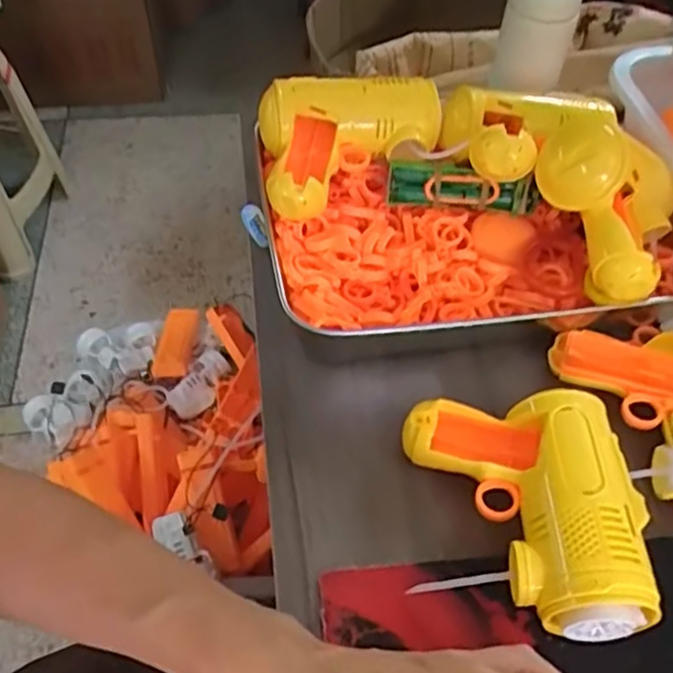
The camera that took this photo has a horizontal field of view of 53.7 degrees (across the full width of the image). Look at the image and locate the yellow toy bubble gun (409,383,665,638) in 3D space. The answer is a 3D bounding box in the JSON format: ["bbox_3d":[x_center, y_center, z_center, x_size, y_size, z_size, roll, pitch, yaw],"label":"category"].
[{"bbox_3d":[0.103,0.093,0.366,0.119,0.057,0.137,0,52,-3],"label":"yellow toy bubble gun"}]

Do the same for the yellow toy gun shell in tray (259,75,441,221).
[{"bbox_3d":[0.014,-0.135,0.480,0.130,0.071,0.094,-6,52,-8],"label":"yellow toy gun shell in tray"}]

